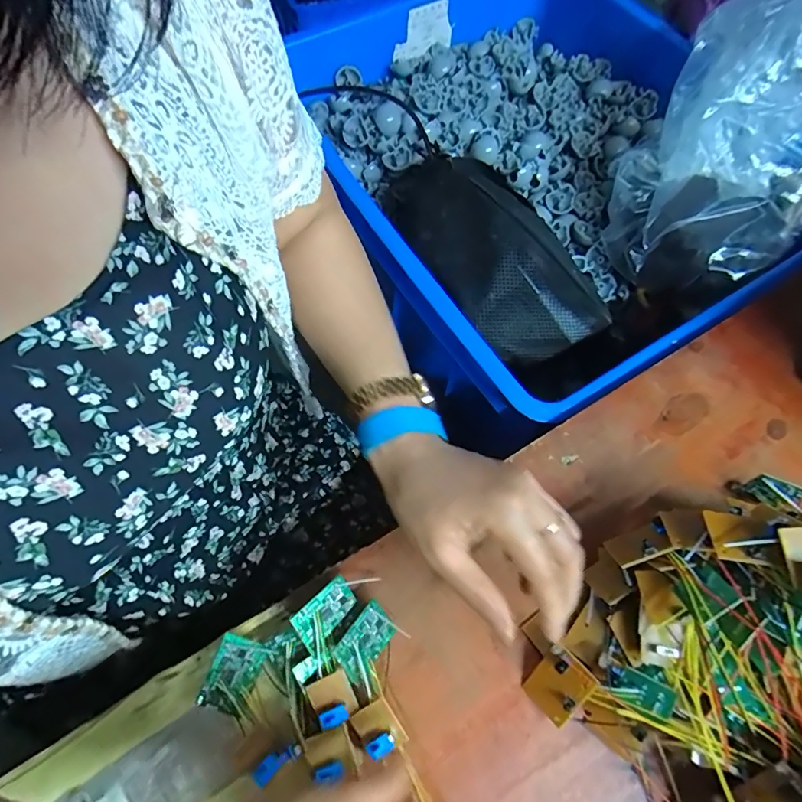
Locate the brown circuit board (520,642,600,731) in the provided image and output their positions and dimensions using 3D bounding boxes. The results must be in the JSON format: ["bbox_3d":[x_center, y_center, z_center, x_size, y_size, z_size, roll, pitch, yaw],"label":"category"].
[{"bbox_3d":[0.097,0.178,0.299,0.032,0.009,0.045,42,115,36],"label":"brown circuit board"}]

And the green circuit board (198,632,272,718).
[{"bbox_3d":[-0.106,0.173,0.302,0.029,0.004,0.043,22,73,-4],"label":"green circuit board"}]

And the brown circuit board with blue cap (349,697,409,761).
[{"bbox_3d":[-0.014,0.195,0.285,0.024,0.004,0.027,-33,71,-15],"label":"brown circuit board with blue cap"}]

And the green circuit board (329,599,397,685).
[{"bbox_3d":[-0.023,0.153,0.307,0.041,0.005,0.030,-37,101,-38],"label":"green circuit board"}]

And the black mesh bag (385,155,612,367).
[{"bbox_3d":[0.088,-0.150,0.502,0.119,0.101,0.266,-41,84,-17],"label":"black mesh bag"}]

